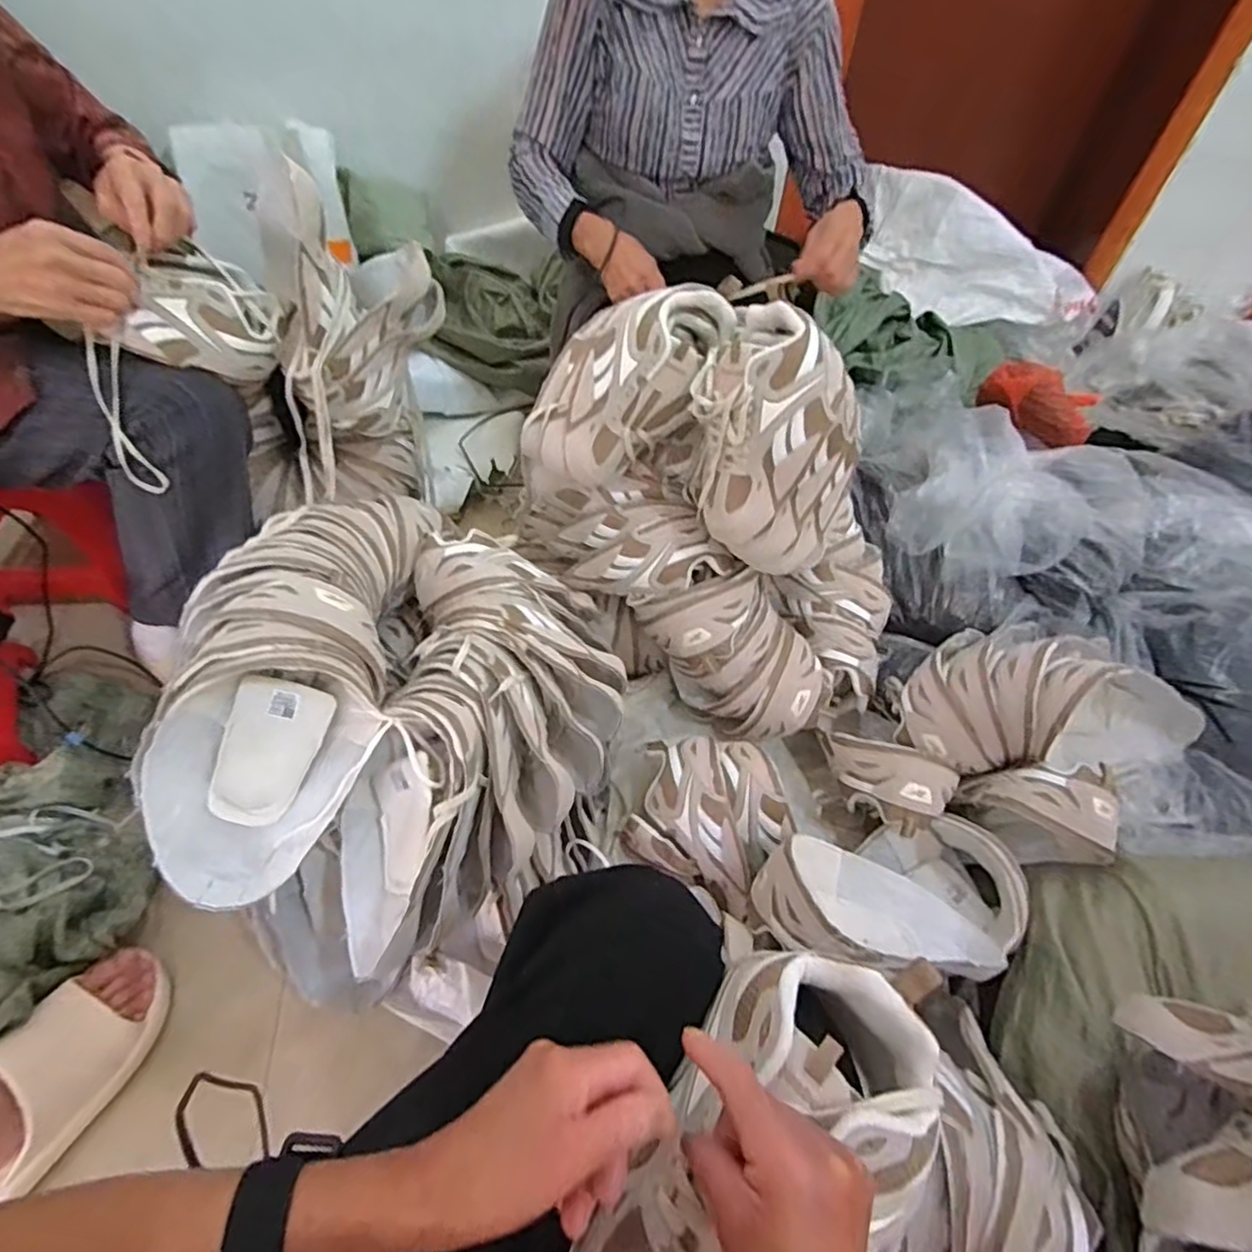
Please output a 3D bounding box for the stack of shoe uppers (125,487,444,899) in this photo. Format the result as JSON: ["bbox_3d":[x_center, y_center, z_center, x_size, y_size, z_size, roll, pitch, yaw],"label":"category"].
[{"bbox_3d":[-0.341,0.021,0.666,0.202,0.172,0.468,0,51,-4],"label":"stack of shoe uppers"}]

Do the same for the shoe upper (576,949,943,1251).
[{"bbox_3d":[0.072,0.306,0.352,0.126,0.096,0.243,33,66,21],"label":"shoe upper"}]

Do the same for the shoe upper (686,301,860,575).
[{"bbox_3d":[0.174,-0.202,0.741,0.175,0.300,0.140,11,30,21],"label":"shoe upper"}]

